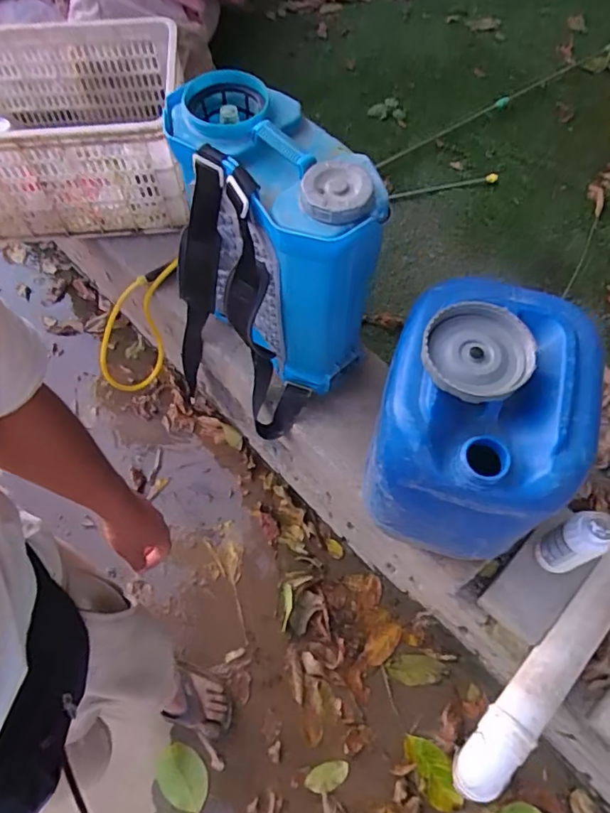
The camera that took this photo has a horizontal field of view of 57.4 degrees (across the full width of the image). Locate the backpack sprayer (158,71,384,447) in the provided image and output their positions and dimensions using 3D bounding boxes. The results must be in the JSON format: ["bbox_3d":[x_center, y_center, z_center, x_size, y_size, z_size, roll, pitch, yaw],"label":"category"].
[{"bbox_3d":[-0.067,-0.244,1.022,0.266,0.536,0.379,-41,70,-19],"label":"backpack sprayer"}]

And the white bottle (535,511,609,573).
[{"bbox_3d":[0.433,0.226,0.906,0.064,0.211,0.064,-24,65,-12],"label":"white bottle"}]

